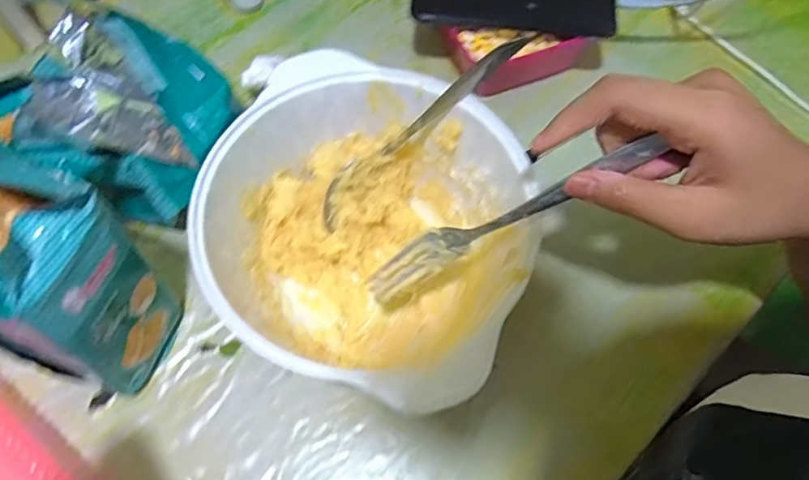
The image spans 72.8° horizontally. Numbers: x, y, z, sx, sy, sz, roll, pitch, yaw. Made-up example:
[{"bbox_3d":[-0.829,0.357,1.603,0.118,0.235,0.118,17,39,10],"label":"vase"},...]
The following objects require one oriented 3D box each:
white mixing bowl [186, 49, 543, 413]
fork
[{"bbox_3d":[-0.024,-0.003,0.340,0.174,0.100,0.177,0,66,-1],"label":"white mixing bowl"},{"bbox_3d":[0.050,-0.009,0.284,0.164,0.019,0.025,-28,65,26],"label":"fork"}]

